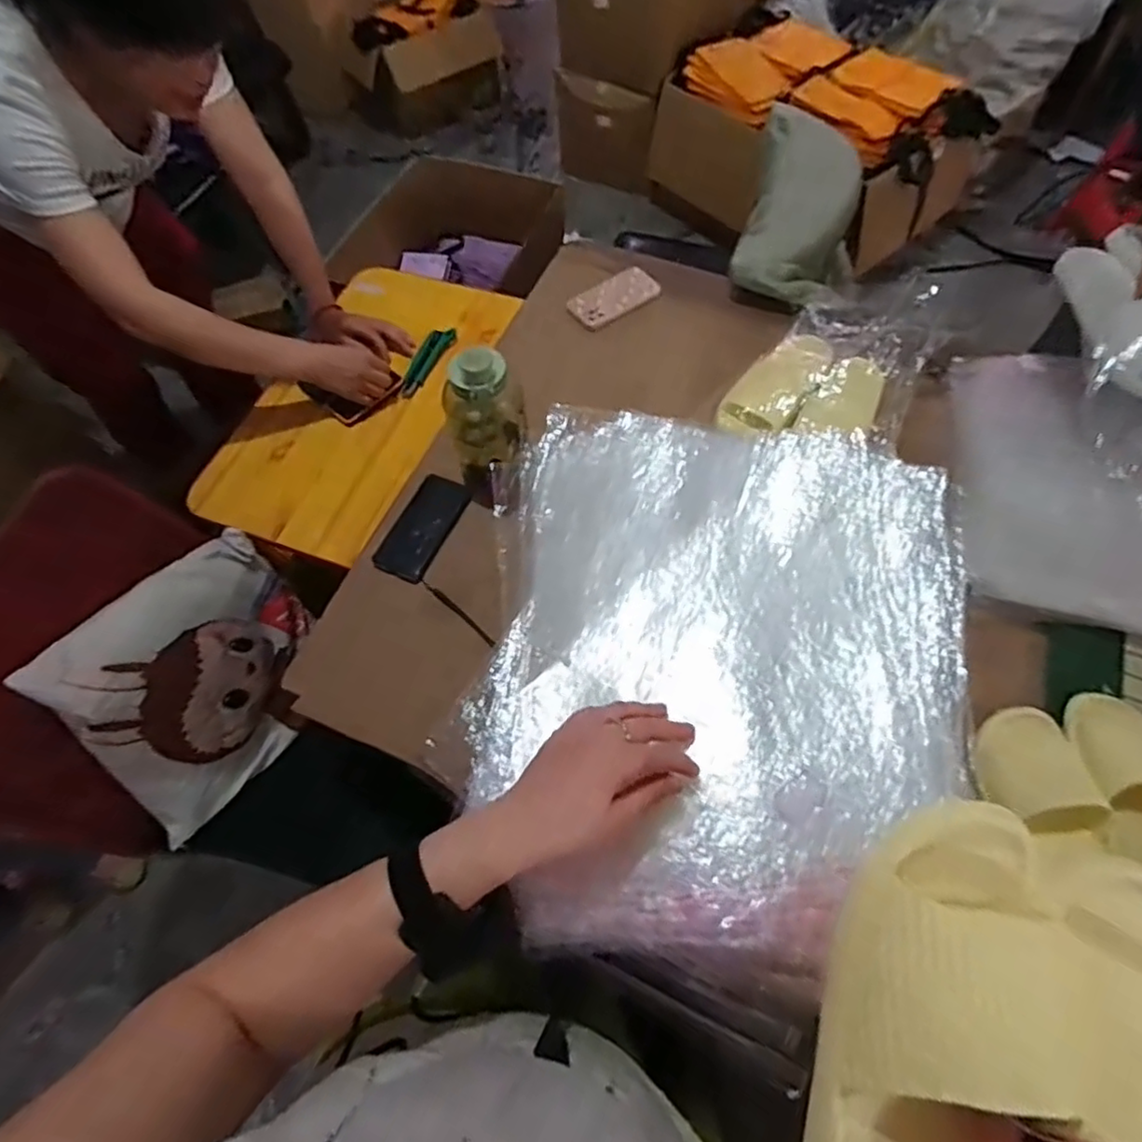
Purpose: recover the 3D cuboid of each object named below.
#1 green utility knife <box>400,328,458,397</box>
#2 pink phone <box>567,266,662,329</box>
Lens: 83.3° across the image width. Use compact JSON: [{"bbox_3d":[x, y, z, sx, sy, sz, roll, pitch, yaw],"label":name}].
[{"bbox_3d":[-0.249,-0.362,1.099,0.041,0.022,0.150,26,67,16],"label":"green utility knife"},{"bbox_3d":[0.075,-0.482,1.134,0.161,0.008,0.074,-35,79,-13],"label":"pink phone"}]

